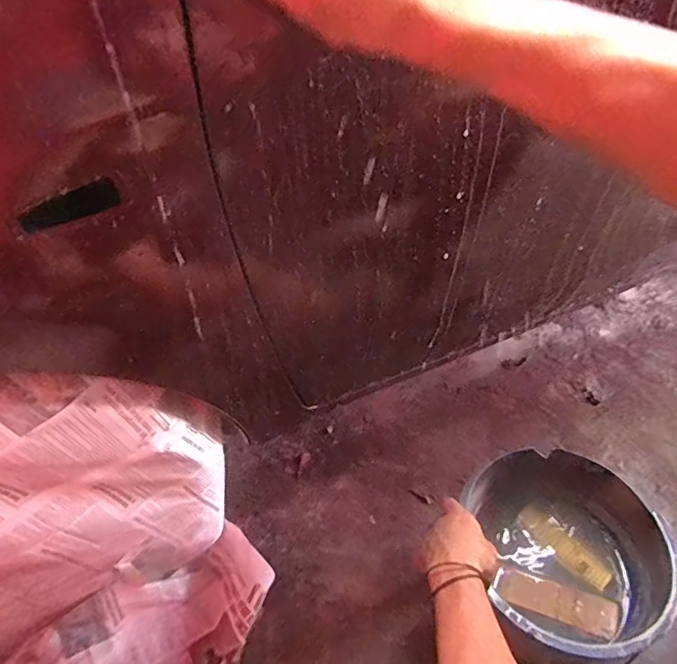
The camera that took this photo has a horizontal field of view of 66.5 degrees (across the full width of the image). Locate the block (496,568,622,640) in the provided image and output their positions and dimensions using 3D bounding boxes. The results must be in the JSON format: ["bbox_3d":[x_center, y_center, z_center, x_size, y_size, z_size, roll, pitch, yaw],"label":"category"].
[{"bbox_3d":[0.285,0.350,0.670,0.141,0.017,0.047,17,50,15],"label":"block"}]

